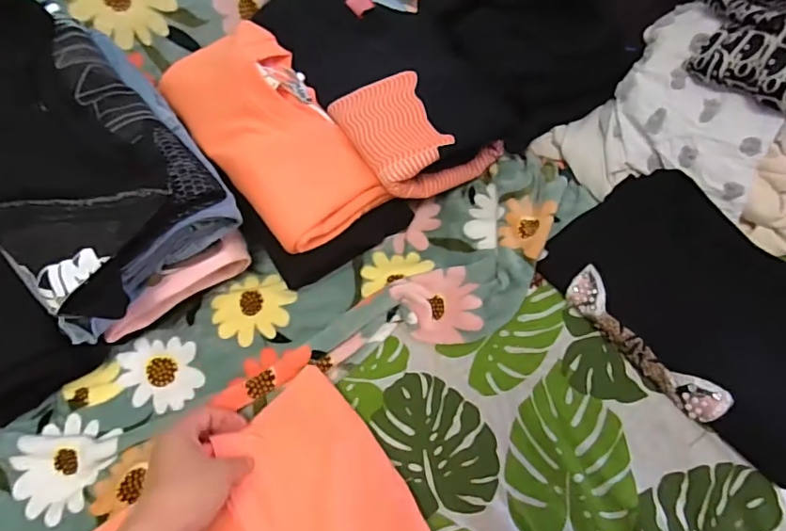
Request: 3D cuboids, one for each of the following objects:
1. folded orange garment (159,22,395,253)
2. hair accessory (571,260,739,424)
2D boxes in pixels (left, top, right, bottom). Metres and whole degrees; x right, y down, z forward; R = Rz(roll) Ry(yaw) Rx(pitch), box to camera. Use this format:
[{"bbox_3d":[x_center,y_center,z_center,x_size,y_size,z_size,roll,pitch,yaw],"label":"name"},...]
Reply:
[{"bbox_3d":[-0.140,-0.161,0.610,0.145,0.069,0.293,-35,77,-21],"label":"folded orange garment"},{"bbox_3d":[0.230,0.075,0.500,0.031,0.044,0.172,-26,55,-15],"label":"hair accessory"}]

